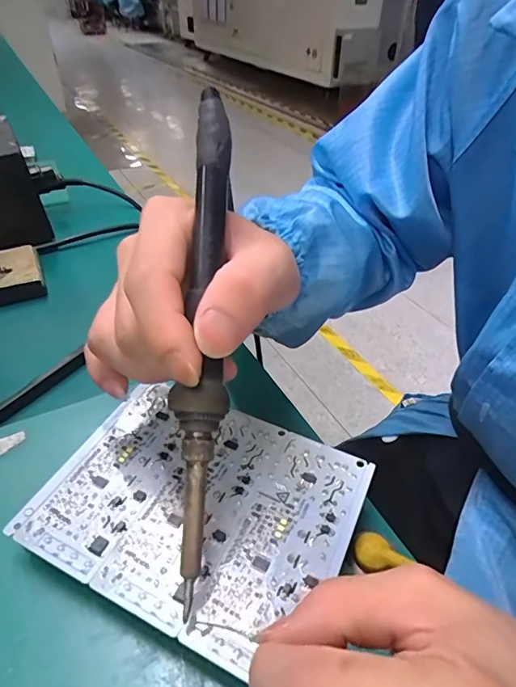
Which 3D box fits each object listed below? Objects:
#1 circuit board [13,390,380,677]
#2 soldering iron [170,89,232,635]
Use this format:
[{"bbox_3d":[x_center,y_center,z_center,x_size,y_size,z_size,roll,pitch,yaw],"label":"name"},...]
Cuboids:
[{"bbox_3d":[-0.027,0.071,0.209,0.134,0.007,0.102,17,42,19],"label":"circuit board"},{"bbox_3d":[-0.022,-0.002,0.177,0.018,0.203,0.020,2,-6,1],"label":"soldering iron"}]

